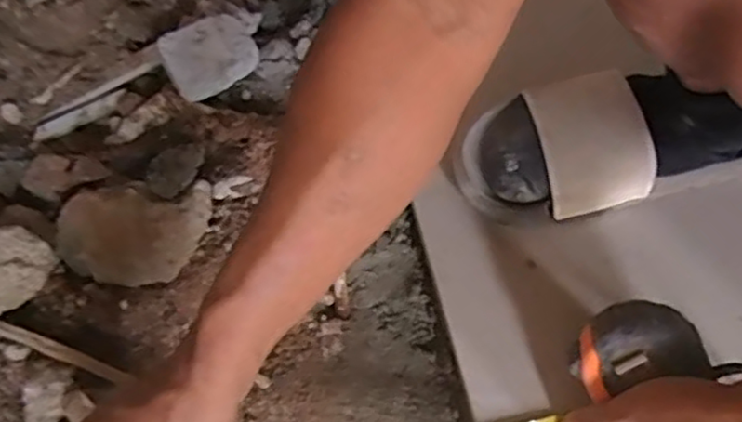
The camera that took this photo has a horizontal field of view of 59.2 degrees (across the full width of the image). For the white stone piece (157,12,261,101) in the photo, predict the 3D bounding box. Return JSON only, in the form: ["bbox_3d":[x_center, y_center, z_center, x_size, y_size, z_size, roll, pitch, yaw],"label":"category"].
[{"bbox_3d":[-0.137,-0.132,0.560,0.075,0.025,0.064,-31,68,-21],"label":"white stone piece"}]

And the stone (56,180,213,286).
[{"bbox_3d":[-0.179,0.016,0.488,0.107,0.033,0.074,2,60,-5],"label":"stone"}]

